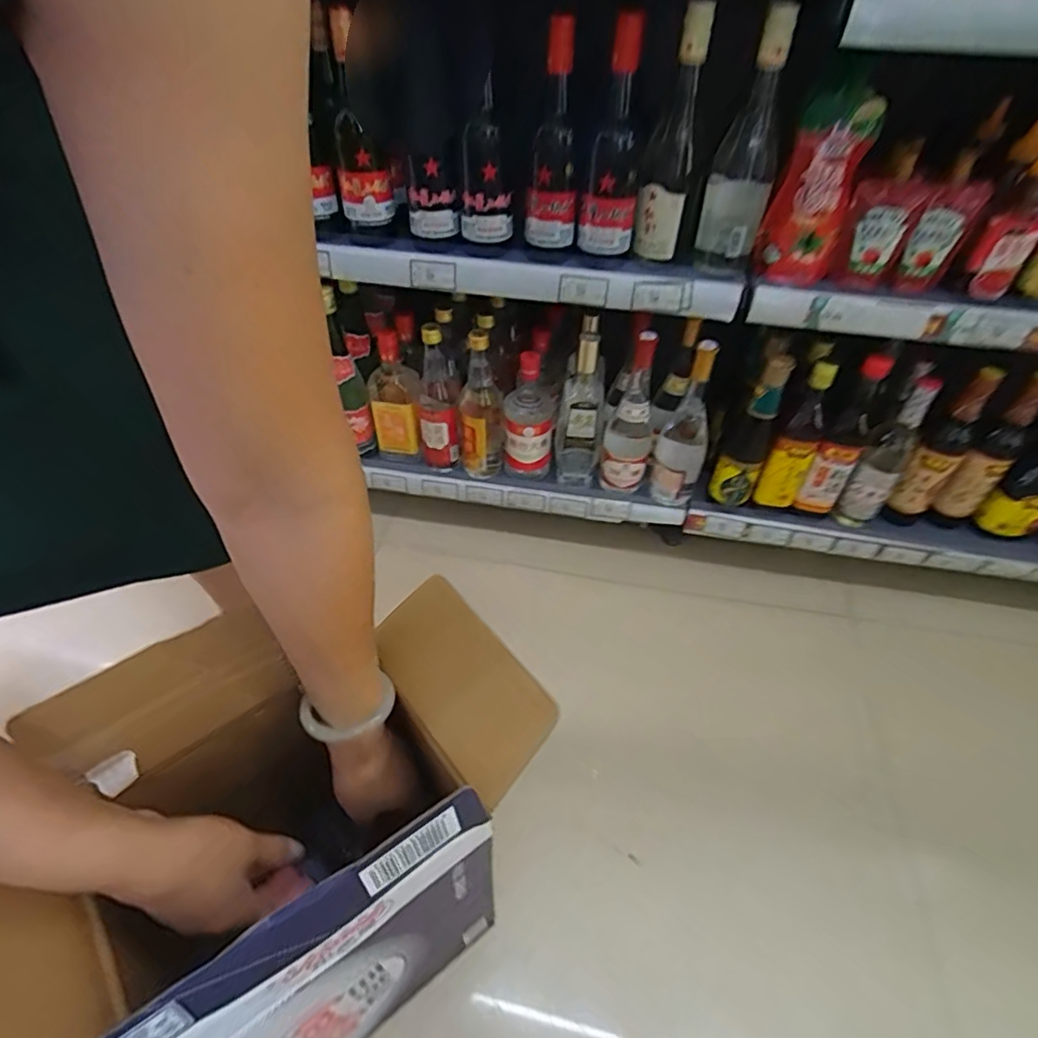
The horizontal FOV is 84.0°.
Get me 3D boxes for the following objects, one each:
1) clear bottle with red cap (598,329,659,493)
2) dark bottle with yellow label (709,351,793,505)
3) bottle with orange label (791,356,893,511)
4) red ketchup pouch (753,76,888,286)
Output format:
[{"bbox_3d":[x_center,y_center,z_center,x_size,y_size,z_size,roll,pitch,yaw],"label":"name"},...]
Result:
[{"bbox_3d":[0.170,-0.156,0.860,0.069,0.246,0.072,16,48,14],"label":"clear bottle with red cap"},{"bbox_3d":[0.333,-0.129,0.829,0.062,0.229,0.066,21,49,18],"label":"dark bottle with yellow label"},{"bbox_3d":[0.455,-0.111,0.809,0.057,0.248,0.048,29,52,24],"label":"bottle with orange label"},{"bbox_3d":[0.336,-0.377,0.655,0.088,0.188,0.057,17,48,14],"label":"red ketchup pouch"}]

